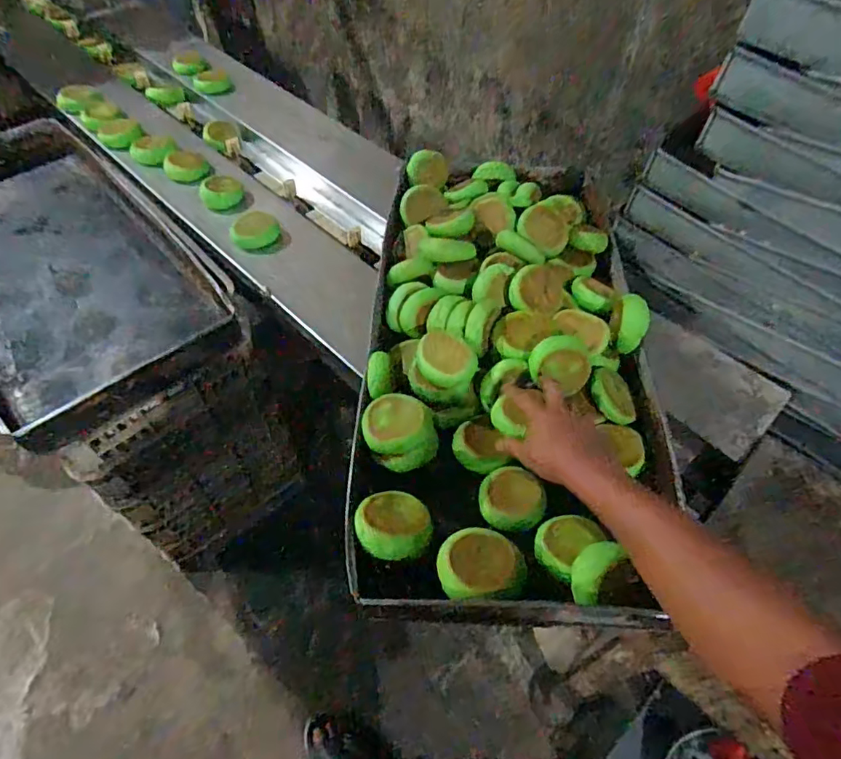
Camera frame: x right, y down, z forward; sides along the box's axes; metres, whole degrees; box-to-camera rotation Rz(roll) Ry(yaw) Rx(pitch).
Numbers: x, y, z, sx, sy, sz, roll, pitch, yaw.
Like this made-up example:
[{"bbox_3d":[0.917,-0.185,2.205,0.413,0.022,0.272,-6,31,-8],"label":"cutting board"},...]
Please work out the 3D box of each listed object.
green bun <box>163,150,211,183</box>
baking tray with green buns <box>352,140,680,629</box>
[{"bbox_3d":[-0.480,-0.439,1.102,0.088,0.042,0.093,-17,56,-14],"label":"green bun"},{"bbox_3d":[0.123,-0.071,0.773,0.376,0.099,0.752,6,54,2],"label":"baking tray with green buns"}]

